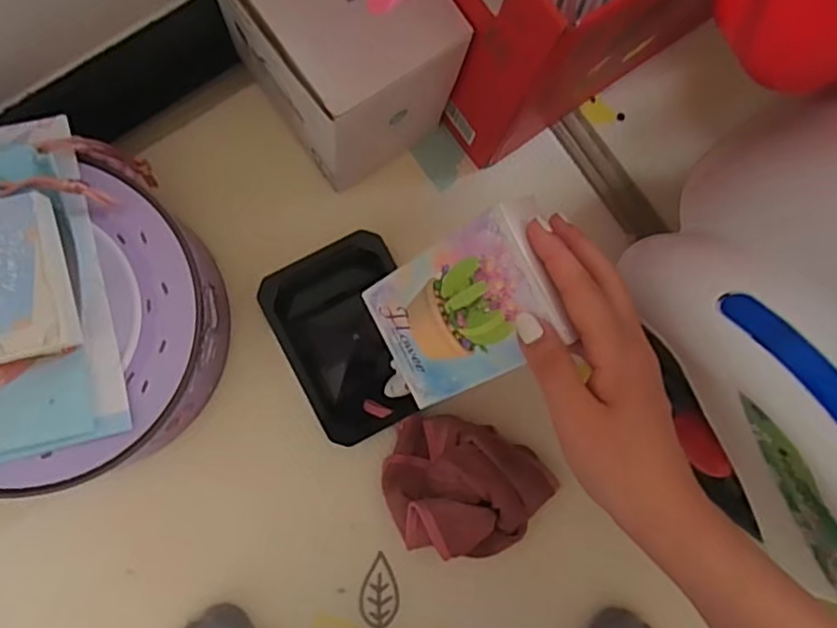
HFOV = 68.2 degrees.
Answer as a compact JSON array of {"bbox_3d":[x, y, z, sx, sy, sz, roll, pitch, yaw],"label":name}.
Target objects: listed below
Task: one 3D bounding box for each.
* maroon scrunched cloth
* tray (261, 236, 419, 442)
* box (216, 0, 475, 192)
[{"bbox_3d":[0.035,0.123,0.444,0.115,0.044,0.088,10,84,-5],"label":"maroon scrunched cloth"},{"bbox_3d":[-0.047,0.017,0.449,0.096,0.040,0.135,-25,88,-8],"label":"tray"},{"bbox_3d":[-0.051,-0.175,0.413,0.097,0.147,0.122,-36,89,-8],"label":"box"}]

